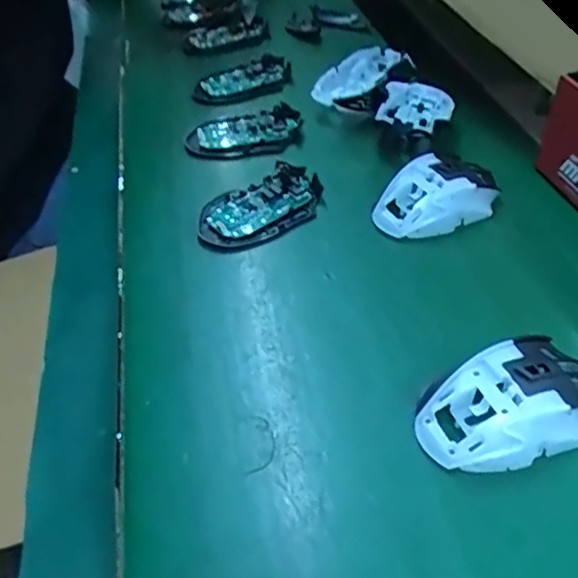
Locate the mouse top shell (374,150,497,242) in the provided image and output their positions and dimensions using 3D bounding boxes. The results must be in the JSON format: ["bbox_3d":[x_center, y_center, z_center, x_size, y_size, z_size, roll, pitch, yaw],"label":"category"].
[{"bbox_3d":[0.122,-0.079,0.502,0.112,0.035,0.057,-20,47,-16],"label":"mouse top shell"}]

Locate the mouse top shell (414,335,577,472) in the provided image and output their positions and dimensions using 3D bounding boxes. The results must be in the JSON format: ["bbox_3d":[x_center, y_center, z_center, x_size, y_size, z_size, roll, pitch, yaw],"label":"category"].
[{"bbox_3d":[0.133,0.068,0.355,0.118,0.038,0.064,-20,47,-16],"label":"mouse top shell"}]

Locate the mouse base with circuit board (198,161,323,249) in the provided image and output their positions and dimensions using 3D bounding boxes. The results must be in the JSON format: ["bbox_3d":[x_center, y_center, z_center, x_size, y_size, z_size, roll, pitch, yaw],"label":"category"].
[{"bbox_3d":[-0.022,-0.071,0.514,0.112,0.020,0.065,-27,49,-22],"label":"mouse base with circuit board"}]

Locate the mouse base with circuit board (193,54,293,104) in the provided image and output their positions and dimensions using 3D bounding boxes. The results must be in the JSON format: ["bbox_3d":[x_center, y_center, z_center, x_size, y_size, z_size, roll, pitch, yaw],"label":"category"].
[{"bbox_3d":[-0.051,-0.234,0.676,0.116,0.018,0.055,-21,47,-17],"label":"mouse base with circuit board"}]

